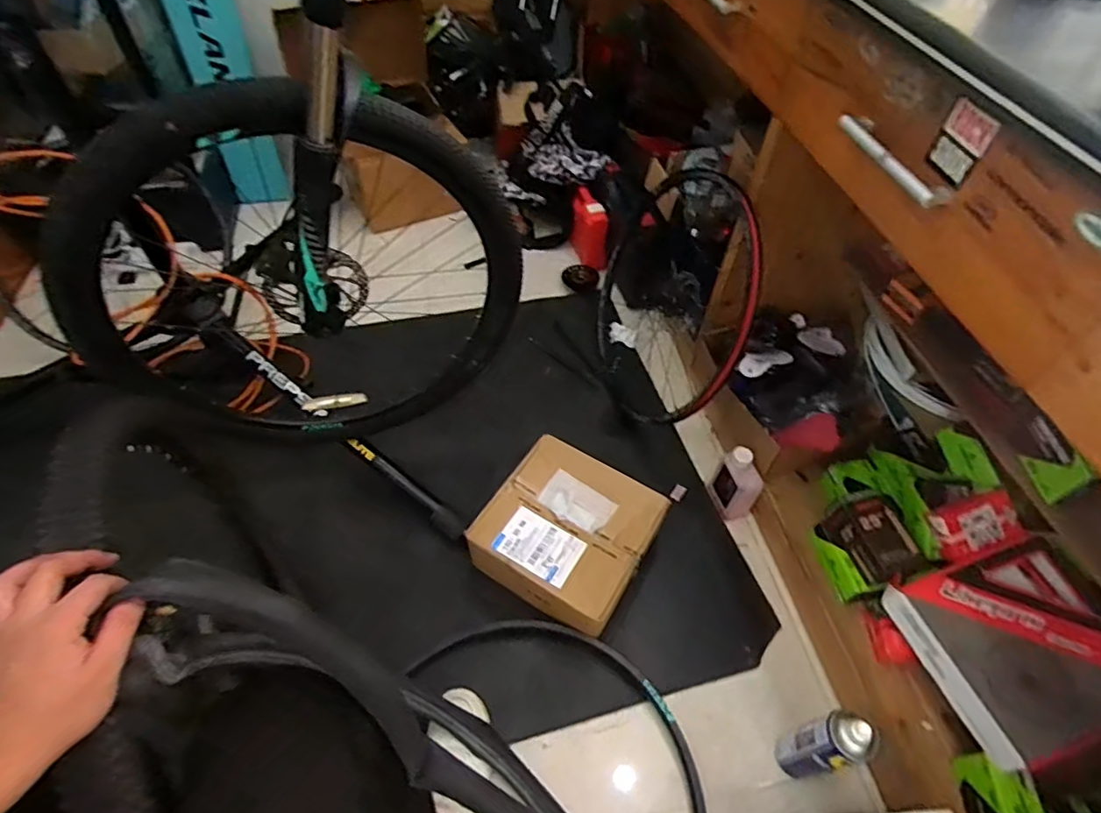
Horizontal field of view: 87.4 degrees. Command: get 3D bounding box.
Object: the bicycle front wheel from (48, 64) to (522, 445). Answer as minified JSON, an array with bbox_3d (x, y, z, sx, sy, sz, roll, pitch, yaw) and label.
[{"bbox_3d":[-0.338,-0.162,0.899,0.596,0.587,0.127,-8,53,-9],"label":"bicycle front wheel"}]

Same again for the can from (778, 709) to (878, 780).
[{"bbox_3d":[0.391,0.493,0.832,0.059,0.256,0.061,1,52,-2],"label":"can"}]

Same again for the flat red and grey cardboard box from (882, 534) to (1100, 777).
[{"bbox_3d":[0.682,0.347,0.830,0.262,0.043,0.262,-23,58,5],"label":"flat red and grey cardboard box"}]

